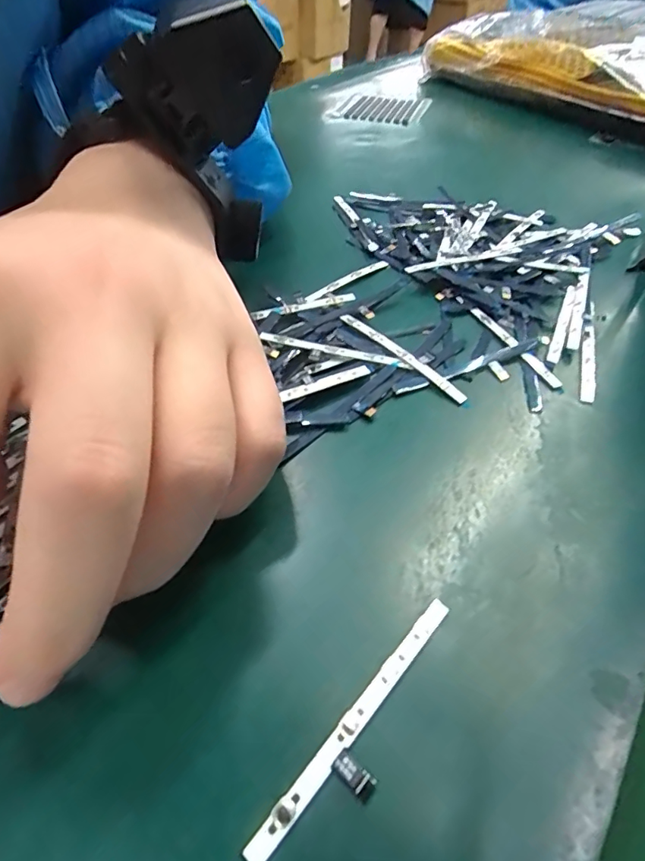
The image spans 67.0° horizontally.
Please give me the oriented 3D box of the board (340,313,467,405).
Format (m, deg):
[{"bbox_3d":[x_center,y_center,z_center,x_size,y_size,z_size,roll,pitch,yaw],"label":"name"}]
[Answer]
[{"bbox_3d":[0.027,-0.027,0.173,0.004,0.004,0.058,-32,55,-25],"label":"board"}]

